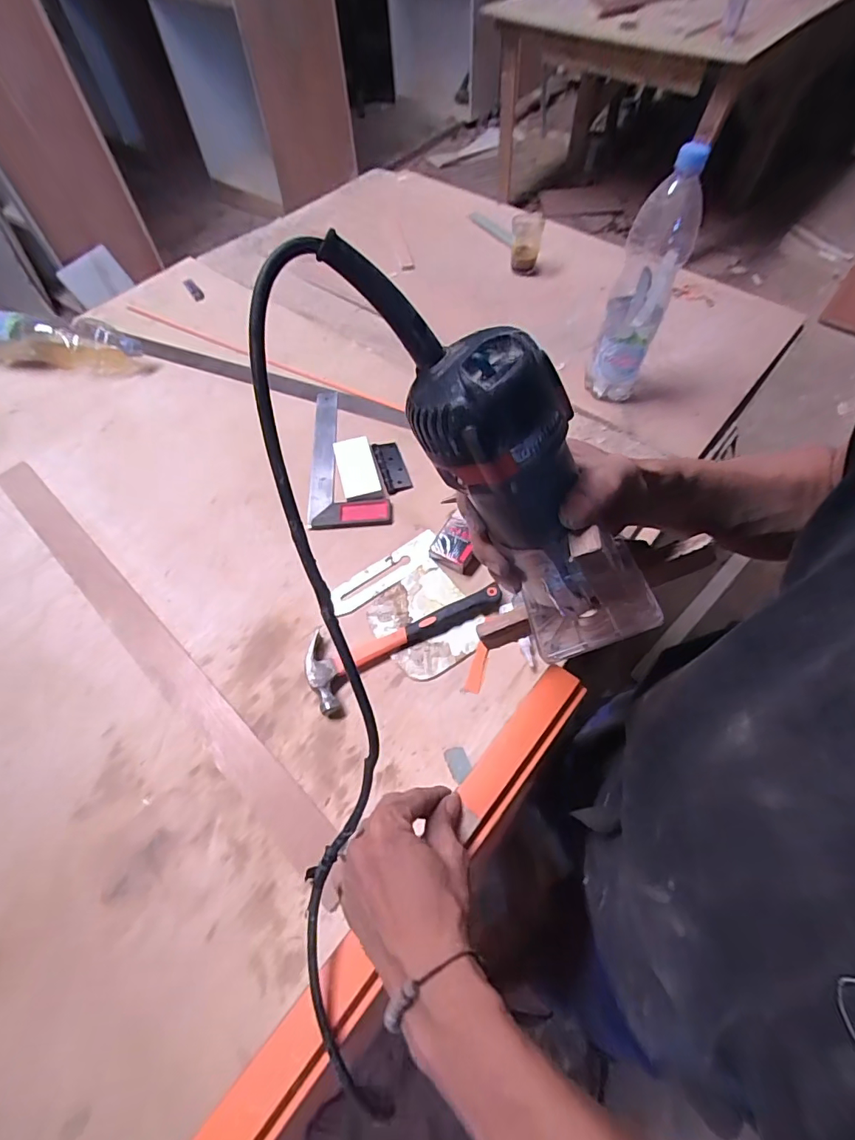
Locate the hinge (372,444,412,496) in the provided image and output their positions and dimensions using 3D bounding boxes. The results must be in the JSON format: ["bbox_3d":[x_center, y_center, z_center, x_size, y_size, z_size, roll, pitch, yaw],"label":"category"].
[{"bbox_3d":[-0.057,-0.168,0.785,0.044,0.010,0.109,-14,60,-8],"label":"hinge"}]

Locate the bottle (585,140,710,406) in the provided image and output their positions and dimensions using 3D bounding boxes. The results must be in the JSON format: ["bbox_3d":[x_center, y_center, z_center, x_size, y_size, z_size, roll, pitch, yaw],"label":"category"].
[{"bbox_3d":[0.309,-0.398,0.708,0.078,0.334,0.077,19,61,14],"label":"bottle"}]

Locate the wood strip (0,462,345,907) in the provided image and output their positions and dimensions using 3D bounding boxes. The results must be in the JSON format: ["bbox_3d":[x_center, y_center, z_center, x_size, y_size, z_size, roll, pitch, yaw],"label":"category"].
[{"bbox_3d":[-0.392,0.073,0.656,0.773,0.006,0.052,39,67,21],"label":"wood strip"}]

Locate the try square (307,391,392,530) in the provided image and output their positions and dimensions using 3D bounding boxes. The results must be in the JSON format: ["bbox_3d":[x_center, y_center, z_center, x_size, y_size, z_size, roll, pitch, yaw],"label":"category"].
[{"bbox_3d":[-0.131,-0.192,0.803,0.124,0.016,0.302,-5,59,-2],"label":"try square"}]

